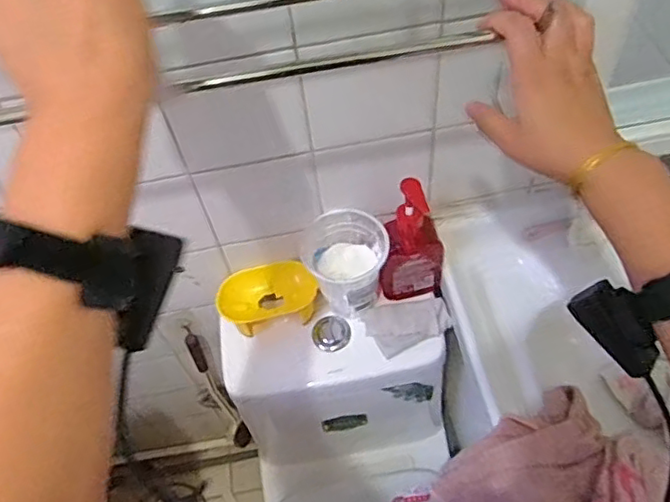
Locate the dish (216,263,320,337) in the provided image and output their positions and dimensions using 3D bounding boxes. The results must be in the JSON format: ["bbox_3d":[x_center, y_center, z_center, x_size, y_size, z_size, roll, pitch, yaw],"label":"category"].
[{"bbox_3d":[-0.100,0.069,0.916,0.146,0.050,0.086,-8,56,-2],"label":"dish"}]

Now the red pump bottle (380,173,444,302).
[{"bbox_3d":[0.110,-0.013,0.836,0.083,0.212,0.066,7,57,8],"label":"red pump bottle"}]

